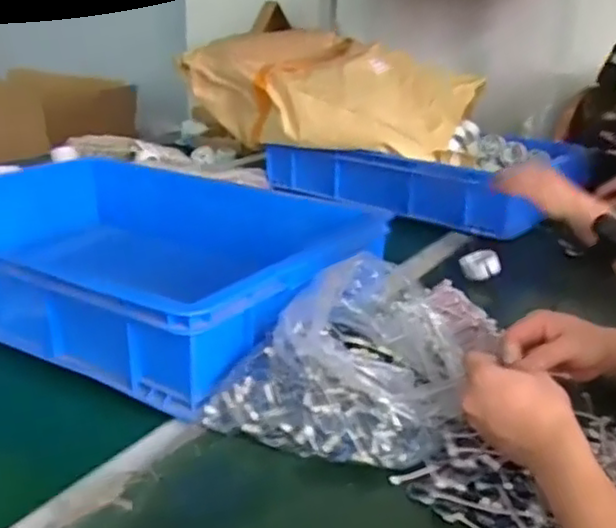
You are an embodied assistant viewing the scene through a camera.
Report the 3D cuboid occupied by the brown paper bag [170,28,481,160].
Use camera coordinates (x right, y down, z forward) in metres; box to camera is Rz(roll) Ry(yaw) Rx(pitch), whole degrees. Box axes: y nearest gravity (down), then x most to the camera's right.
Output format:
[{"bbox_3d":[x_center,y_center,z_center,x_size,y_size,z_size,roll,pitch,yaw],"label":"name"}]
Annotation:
[{"bbox_3d":[0.072,-0.382,1.466,0.549,0.211,0.386,14,23,27],"label":"brown paper bag"}]

